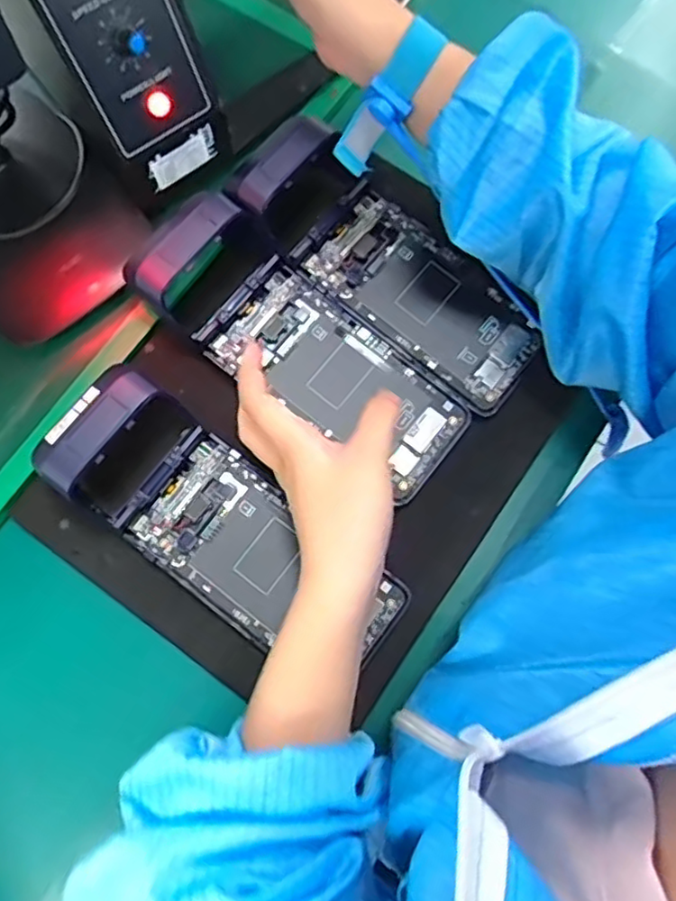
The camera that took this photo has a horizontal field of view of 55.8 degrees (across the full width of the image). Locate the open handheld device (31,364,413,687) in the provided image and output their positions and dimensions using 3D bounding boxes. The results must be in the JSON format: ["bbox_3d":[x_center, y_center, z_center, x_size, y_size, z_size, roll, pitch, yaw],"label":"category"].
[{"bbox_3d":[-0.064,0.045,0.364,0.214,0.044,0.080,36,77,7],"label":"open handheld device"}]

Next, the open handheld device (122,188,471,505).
[{"bbox_3d":[-0.022,-0.065,0.403,0.219,0.042,0.085,36,78,-2],"label":"open handheld device"}]

